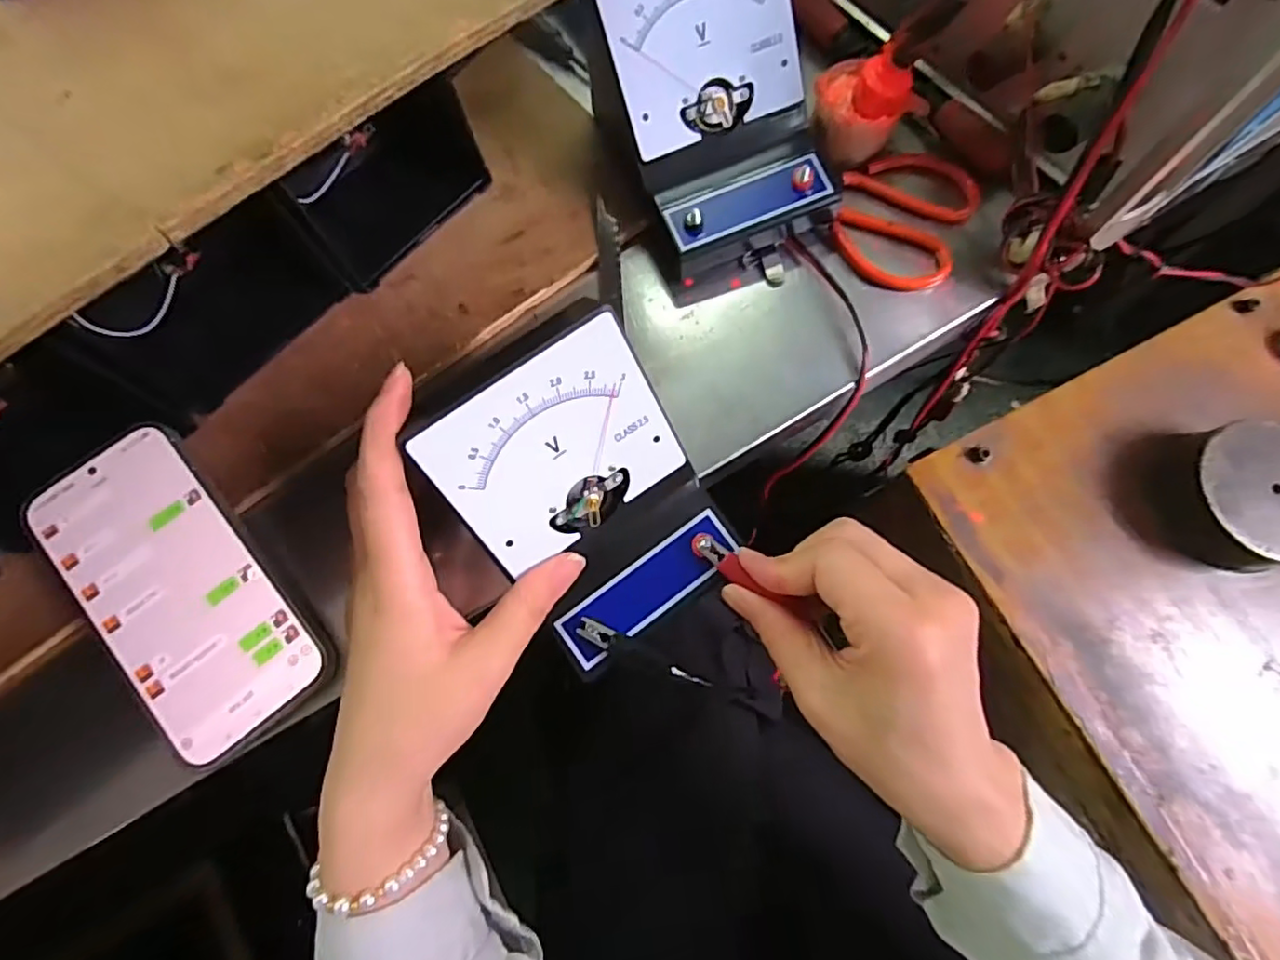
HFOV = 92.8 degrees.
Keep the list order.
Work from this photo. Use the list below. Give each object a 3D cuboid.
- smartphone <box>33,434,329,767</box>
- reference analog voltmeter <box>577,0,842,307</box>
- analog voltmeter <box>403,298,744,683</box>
[{"bbox_3d":[-0.216,0.048,0.282,0.073,0.017,0.157,-40,76,-10],"label":"smartphone"},{"bbox_3d":[0.041,-0.183,0.310,0.103,0.093,0.128,-29,75,-7],"label":"reference analog voltmeter"},{"bbox_3d":[-0.019,0.007,0.252,0.092,0.080,0.104,-34,76,-9],"label":"analog voltmeter"}]

